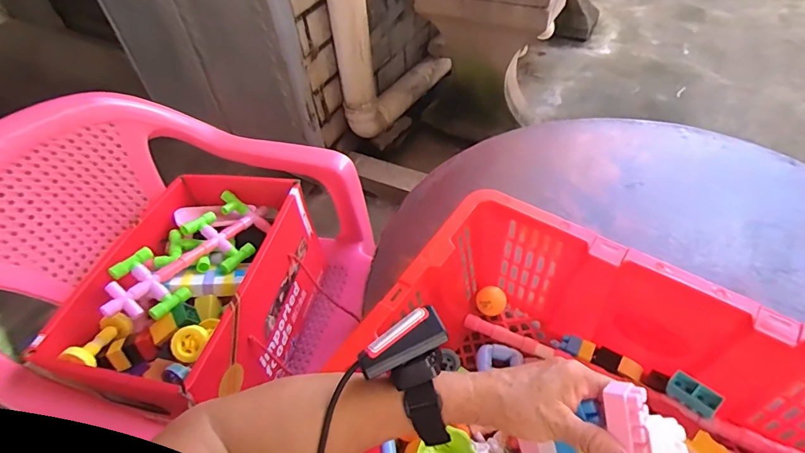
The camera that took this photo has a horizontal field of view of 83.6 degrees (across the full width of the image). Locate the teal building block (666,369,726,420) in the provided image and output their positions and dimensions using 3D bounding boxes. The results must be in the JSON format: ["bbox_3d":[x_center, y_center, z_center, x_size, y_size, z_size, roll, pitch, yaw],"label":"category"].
[{"bbox_3d":[0.313,0.180,0.483,0.048,0.020,0.026,35,60,30],"label":"teal building block"}]

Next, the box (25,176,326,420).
[{"bbox_3d":[-0.308,0.088,0.726,0.255,0.178,0.401,8,50,12],"label":"box"}]

